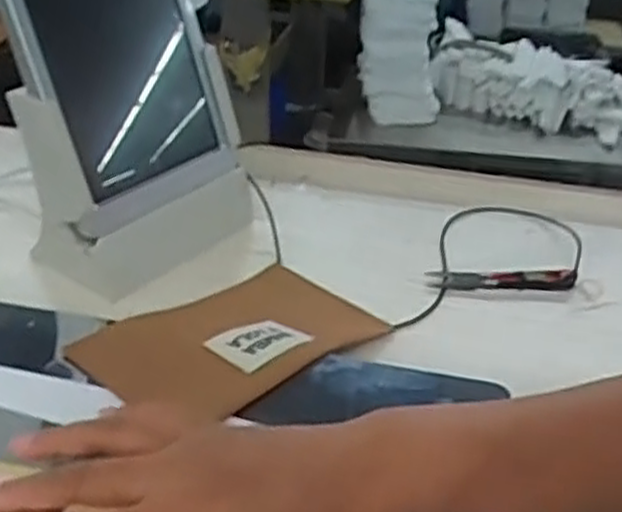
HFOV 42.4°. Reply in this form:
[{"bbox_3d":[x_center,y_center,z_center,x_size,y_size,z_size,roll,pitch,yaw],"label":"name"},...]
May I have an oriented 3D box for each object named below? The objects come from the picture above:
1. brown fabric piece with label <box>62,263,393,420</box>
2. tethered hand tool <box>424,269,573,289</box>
[{"bbox_3d":[-0.044,0.049,0.495,0.177,0.016,0.106,-27,43,-37],"label":"brown fabric piece with label"},{"bbox_3d":[0.138,0.018,0.580,0.107,0.013,0.023,0,34,-4],"label":"tethered hand tool"}]

